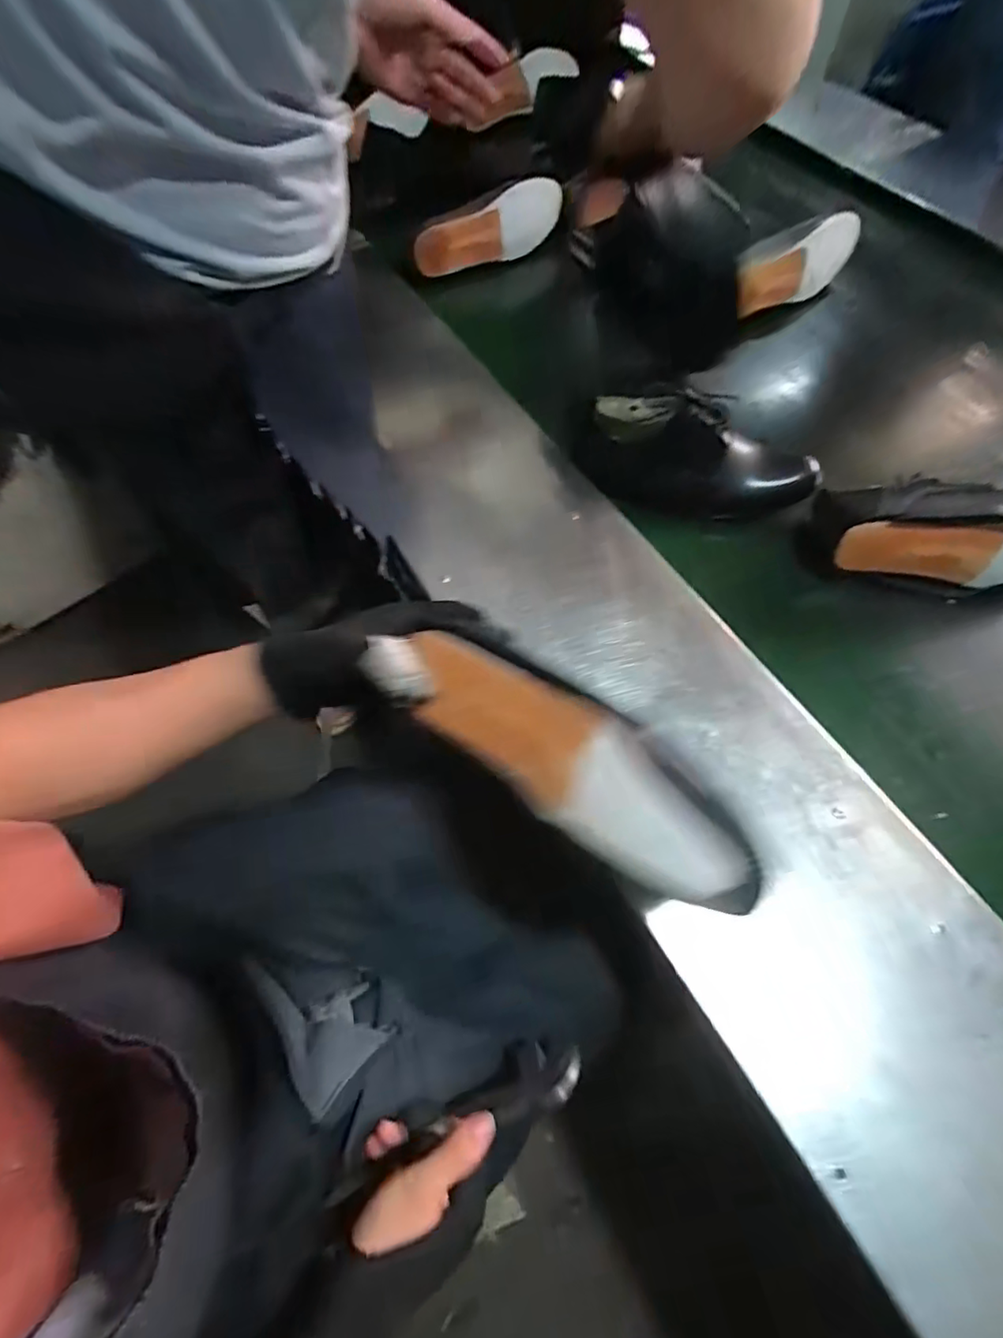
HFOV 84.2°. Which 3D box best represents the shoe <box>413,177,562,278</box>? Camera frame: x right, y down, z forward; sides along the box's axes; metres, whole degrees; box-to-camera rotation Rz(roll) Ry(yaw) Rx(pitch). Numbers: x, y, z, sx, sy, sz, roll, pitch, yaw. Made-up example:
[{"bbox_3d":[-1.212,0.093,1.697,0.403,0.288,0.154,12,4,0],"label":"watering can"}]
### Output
[{"bbox_3d":[-0.026,-0.654,0.837,0.249,0.097,0.071,-30,66,-14],"label":"shoe"}]

